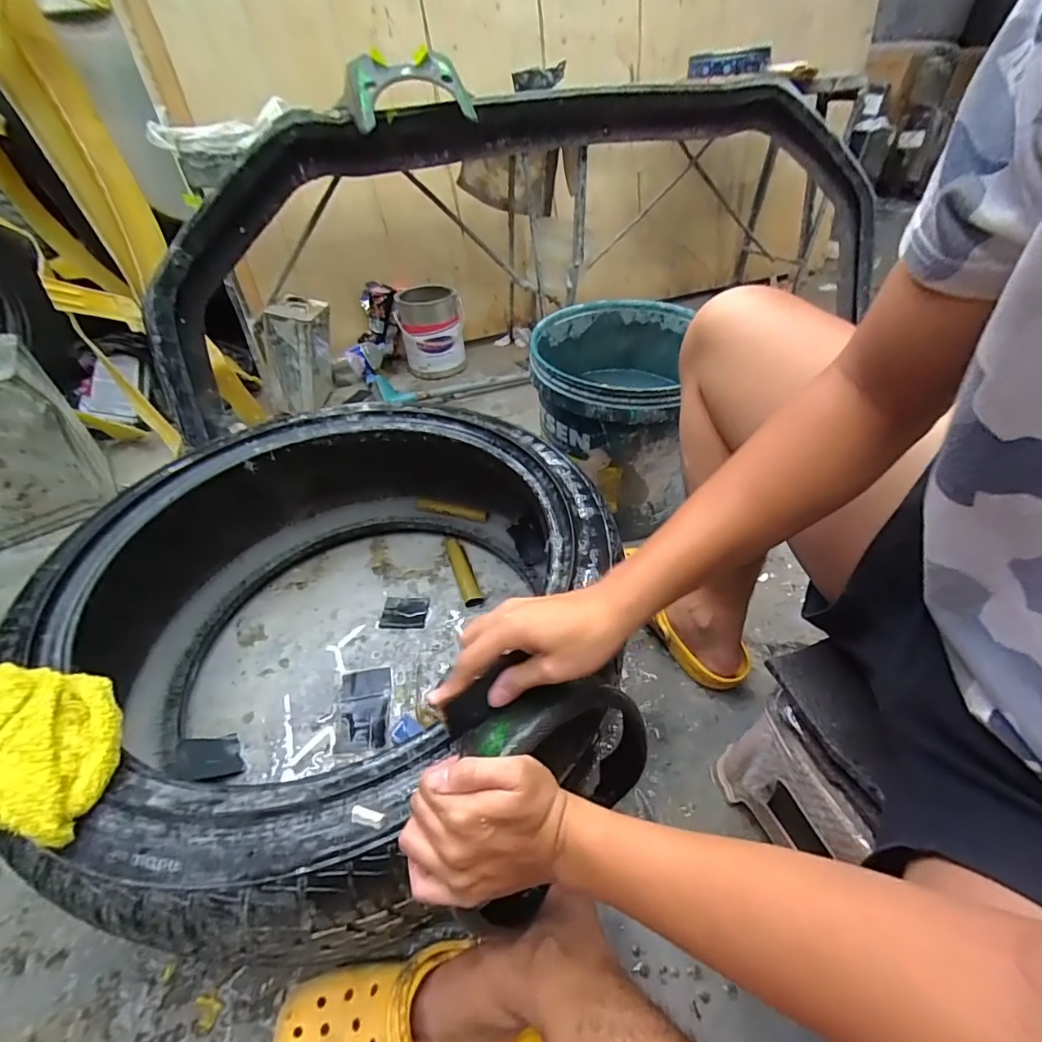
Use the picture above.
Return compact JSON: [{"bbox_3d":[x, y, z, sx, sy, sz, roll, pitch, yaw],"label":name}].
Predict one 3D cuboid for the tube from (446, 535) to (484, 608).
[{"bbox_3d":[-0.101,0.083,0.839,0.031,0.023,0.163,-15,45,-13],"label":"tube"}]

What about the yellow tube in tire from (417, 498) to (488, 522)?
[{"bbox_3d":[-0.130,-0.020,0.907,0.136,0.015,0.019,11,45,13],"label":"yellow tube in tire"}]

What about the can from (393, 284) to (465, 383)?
[{"bbox_3d":[-0.246,-0.527,1.355,0.170,0.197,0.170,-1,44,1],"label":"can"}]

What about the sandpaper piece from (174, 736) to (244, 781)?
[{"bbox_3d":[-0.392,0.297,0.611,0.071,0.007,0.065,14,19,-44],"label":"sandpaper piece"}]

